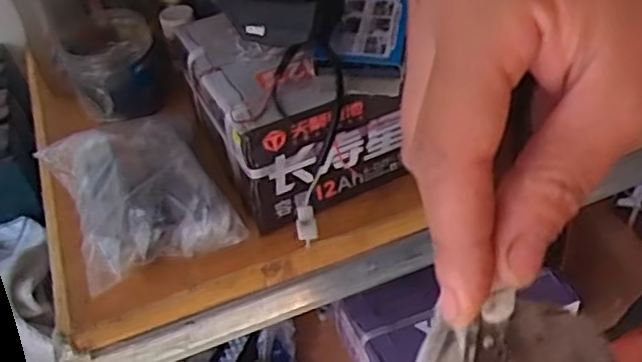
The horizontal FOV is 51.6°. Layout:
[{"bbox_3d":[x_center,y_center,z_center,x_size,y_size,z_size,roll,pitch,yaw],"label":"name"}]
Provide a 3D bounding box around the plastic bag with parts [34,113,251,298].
[{"bbox_3d":[-0.181,0.005,0.650,0.145,0.050,0.207,-23,46,-15],"label":"plastic bag with parts"}]

